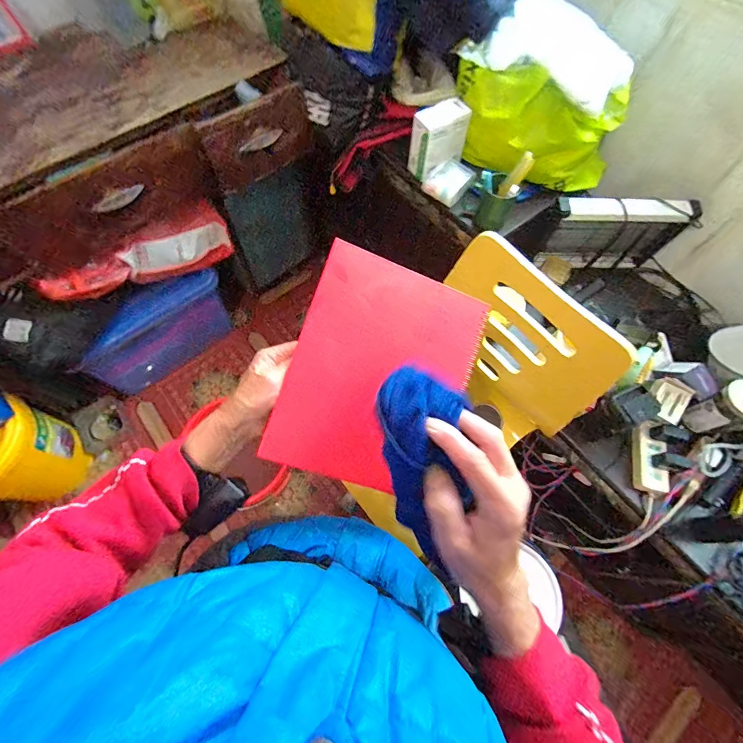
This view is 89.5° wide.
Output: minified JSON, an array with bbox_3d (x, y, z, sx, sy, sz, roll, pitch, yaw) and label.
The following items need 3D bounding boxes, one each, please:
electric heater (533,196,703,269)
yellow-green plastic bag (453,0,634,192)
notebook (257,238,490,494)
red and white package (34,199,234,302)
[{"bbox_3d":[0.648,-0.372,1.017,0.366,0.208,0.075,-1,66,-2],"label":"electric heater"},{"bbox_3d":[0.389,-0.627,0.891,0.382,0.255,0.272,42,72,15],"label":"yellow-green plastic bag"},{"bbox_3d":[0.014,0.004,0.429,0.201,0.011,0.249,20,86,-13],"label":"notebook"},{"bbox_3d":[-0.665,-0.329,1.104,0.051,0.250,0.533,43,55,16],"label":"red and white package"}]

